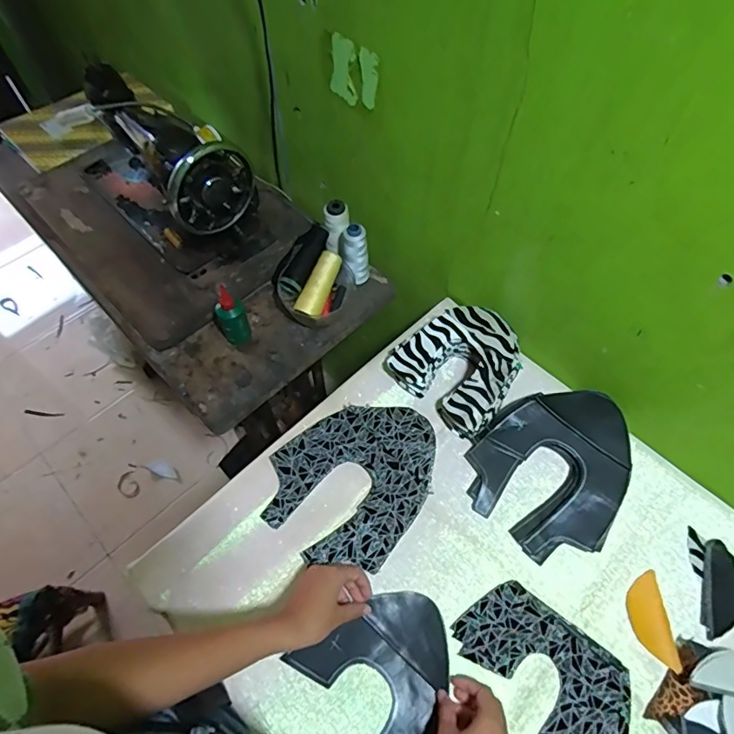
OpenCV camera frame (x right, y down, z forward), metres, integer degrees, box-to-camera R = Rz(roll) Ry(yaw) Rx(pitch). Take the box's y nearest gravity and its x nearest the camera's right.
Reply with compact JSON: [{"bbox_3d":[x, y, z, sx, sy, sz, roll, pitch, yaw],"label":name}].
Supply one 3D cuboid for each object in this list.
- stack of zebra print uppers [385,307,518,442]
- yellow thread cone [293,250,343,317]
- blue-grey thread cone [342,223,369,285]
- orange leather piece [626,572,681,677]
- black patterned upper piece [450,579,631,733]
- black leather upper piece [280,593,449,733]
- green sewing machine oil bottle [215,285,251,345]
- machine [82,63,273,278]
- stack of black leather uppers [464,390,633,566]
[{"bbox_3d":[0.143,-0.006,0.723,0.164,0.076,0.166,-41,66,-20],"label":"stack of zebra print uppers"},{"bbox_3d":[-0.076,-0.132,0.786,0.036,0.035,0.115,21,75,15],"label":"yellow thread cone"},{"bbox_3d":[-0.019,-0.187,0.812,0.044,0.110,0.043,-8,59,-2],"label":"blue-grey thread cone"},{"bbox_3d":[0.336,0.301,0.585,0.043,0.011,0.104,1,59,3],"label":"orange leather piece"},{"bbox_3d":[0.203,0.359,0.546,0.167,0.005,0.213,-10,59,-3],"label":"black patterned upper piece"},{"bbox_3d":[0.018,0.365,0.540,0.181,0.013,0.176,-20,60,-9],"label":"black leather upper piece"},{"bbox_3d":[-0.211,-0.076,0.762,0.044,0.104,0.034,-26,62,-12],"label":"green sewing machine oil bottle"},{"bbox_3d":[-0.362,-0.354,0.842,0.174,0.214,0.395,-39,67,-21],"label":"machine"},{"bbox_3d":[0.255,0.129,0.658,0.198,0.049,0.230,39,68,23],"label":"stack of black leather uppers"}]

